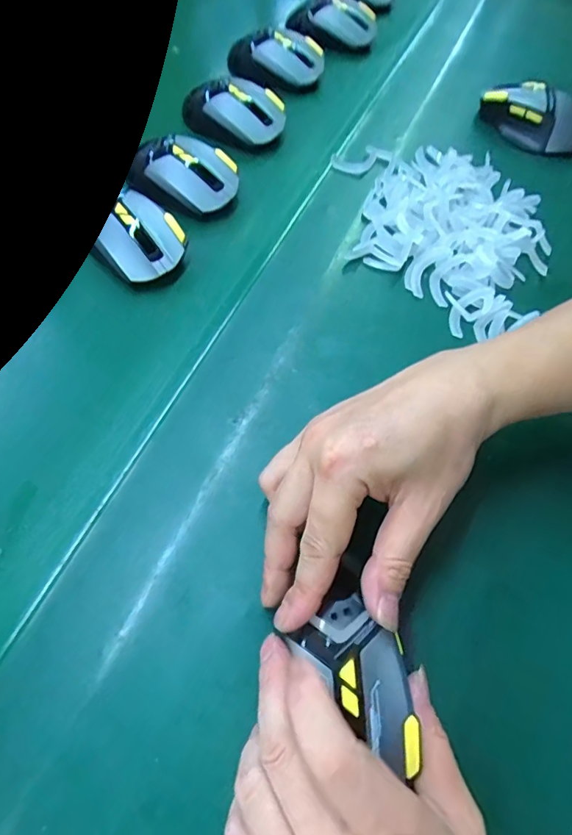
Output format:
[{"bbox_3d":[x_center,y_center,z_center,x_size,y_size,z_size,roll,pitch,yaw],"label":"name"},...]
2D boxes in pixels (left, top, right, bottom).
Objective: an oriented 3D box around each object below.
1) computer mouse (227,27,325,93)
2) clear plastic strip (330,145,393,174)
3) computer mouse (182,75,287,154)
[{"bbox_3d":[-0.010,-0.438,0.589,0.119,0.052,0.063,34,64,14],"label":"computer mouse"},{"bbox_3d":[0.077,-0.260,0.485,0.061,0.010,0.033,-27,66,-17],"label":"clear plastic strip"},{"bbox_3d":[-0.057,-0.326,0.516,0.117,0.048,0.061,26,63,10],"label":"computer mouse"}]

